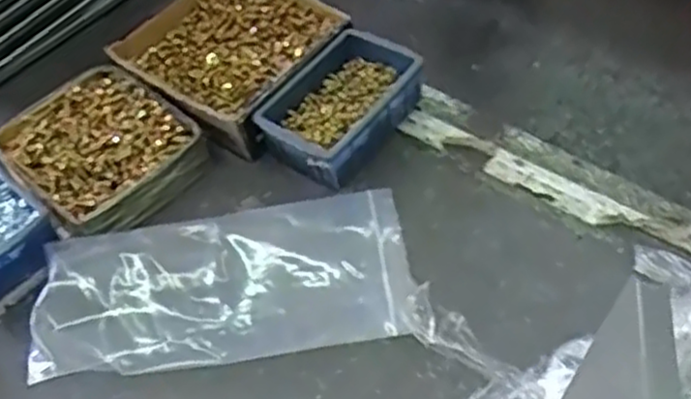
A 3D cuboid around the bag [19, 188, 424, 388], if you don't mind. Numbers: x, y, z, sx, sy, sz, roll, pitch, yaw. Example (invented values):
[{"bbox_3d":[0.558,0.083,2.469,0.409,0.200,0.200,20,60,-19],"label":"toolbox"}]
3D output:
[{"bbox_3d":[-0.098,0.063,0.603,0.283,0.020,0.140,-10,50,3],"label":"bag"}]

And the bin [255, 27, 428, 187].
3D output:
[{"bbox_3d":[-0.001,-0.089,0.703,0.099,0.048,0.154,28,59,28],"label":"bin"}]

